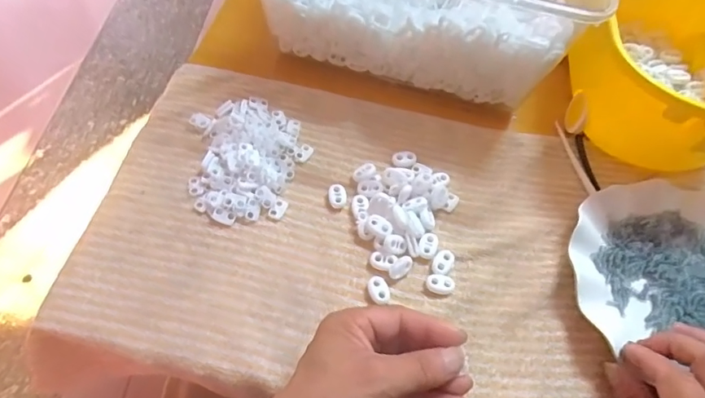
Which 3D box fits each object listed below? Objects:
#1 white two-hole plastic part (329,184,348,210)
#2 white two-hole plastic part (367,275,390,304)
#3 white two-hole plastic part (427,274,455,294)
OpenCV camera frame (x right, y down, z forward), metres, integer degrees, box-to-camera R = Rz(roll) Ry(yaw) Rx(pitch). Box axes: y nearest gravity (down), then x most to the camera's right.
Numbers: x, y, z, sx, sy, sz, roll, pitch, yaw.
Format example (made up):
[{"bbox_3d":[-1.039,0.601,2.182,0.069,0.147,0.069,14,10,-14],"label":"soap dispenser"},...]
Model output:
[{"bbox_3d":[-0.013,-0.002,0.399,0.015,0.006,0.023,-7,61,-8],"label":"white two-hole plastic part"},{"bbox_3d":[0.020,0.071,0.360,0.016,0.005,0.021,-14,62,-13],"label":"white two-hole plastic part"},{"bbox_3d":[0.070,0.068,0.365,0.021,0.006,0.016,17,60,5],"label":"white two-hole plastic part"}]

